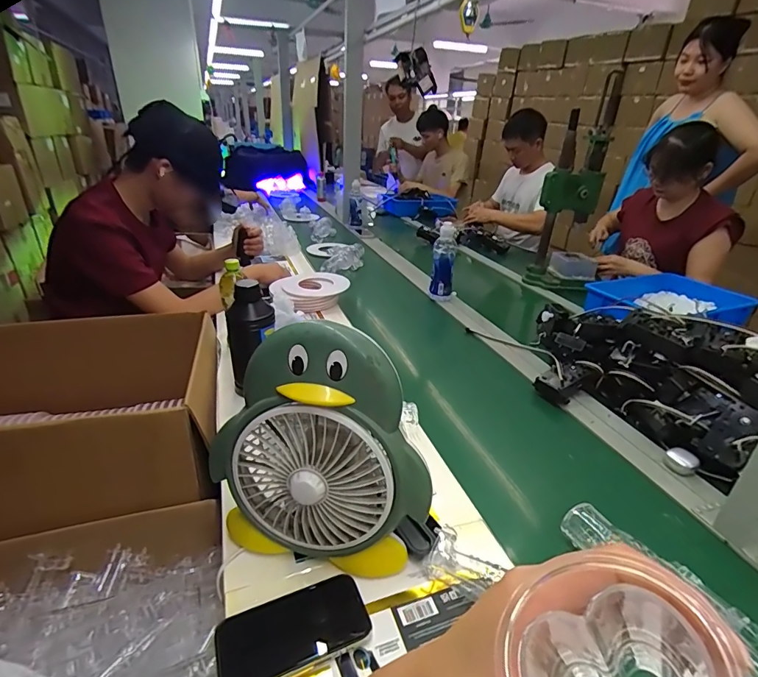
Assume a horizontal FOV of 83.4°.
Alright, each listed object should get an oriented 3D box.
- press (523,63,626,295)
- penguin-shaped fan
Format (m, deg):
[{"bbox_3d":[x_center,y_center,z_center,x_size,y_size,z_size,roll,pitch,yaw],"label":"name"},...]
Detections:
[{"bbox_3d":[0.633,-0.487,1.394,0.172,0.618,0.190,13,29,19],"label":"press"},{"bbox_3d":[-0.067,0.132,0.477,0.256,0.282,0.077,7,28,9],"label":"penguin-shaped fan"}]

